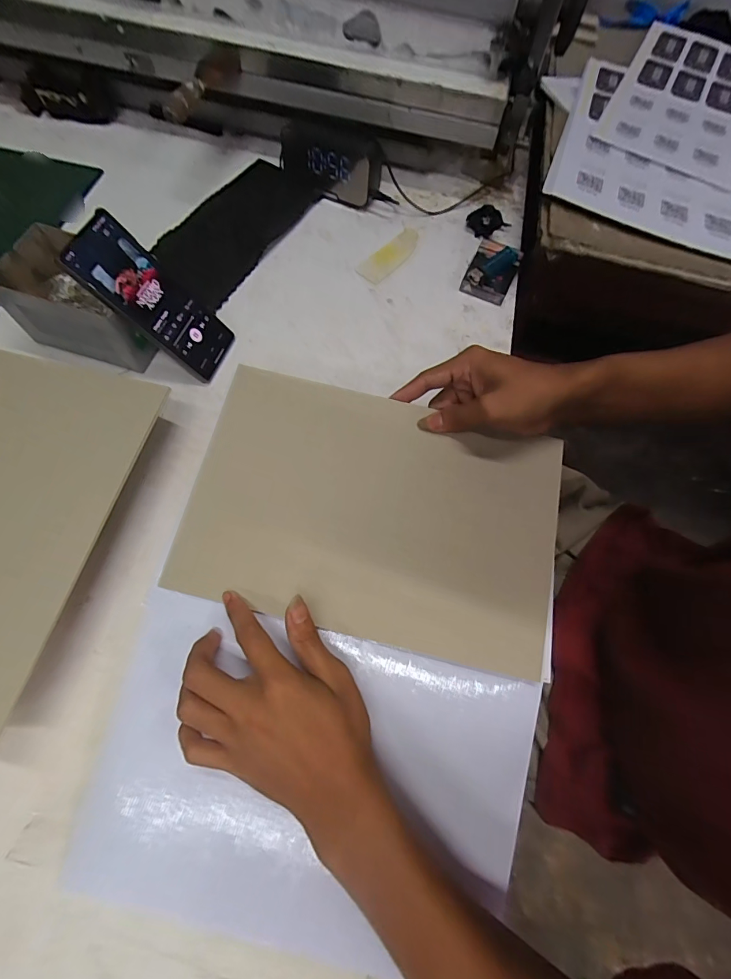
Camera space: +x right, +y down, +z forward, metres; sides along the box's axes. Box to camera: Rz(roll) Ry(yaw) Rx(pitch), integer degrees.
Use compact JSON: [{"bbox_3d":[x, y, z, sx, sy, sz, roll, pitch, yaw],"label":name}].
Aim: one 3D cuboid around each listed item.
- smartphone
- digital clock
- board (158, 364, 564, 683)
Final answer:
[{"bbox_3d":[-0.218,-0.197,0.430,0.010,0.166,0.078,-1,57,42],"label":"smartphone"},{"bbox_3d":[-0.058,-0.491,0.611,0.165,0.087,0.046,27,67,7],"label":"digital clock"},{"bbox_3d":[0.007,0.016,0.346,0.300,0.009,0.202,13,74,4],"label":"board"}]

